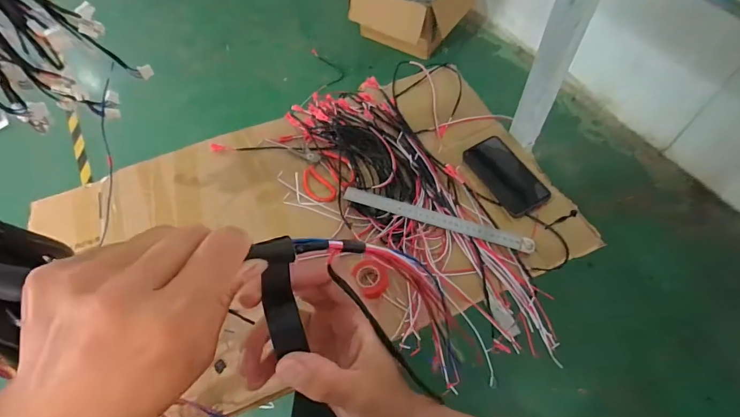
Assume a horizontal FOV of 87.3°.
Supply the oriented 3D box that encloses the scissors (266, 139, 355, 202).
[{"bbox_3d":[-0.114,-0.093,0.763,0.098,0.017,0.189,-37,64,-17],"label":"scissors"}]

